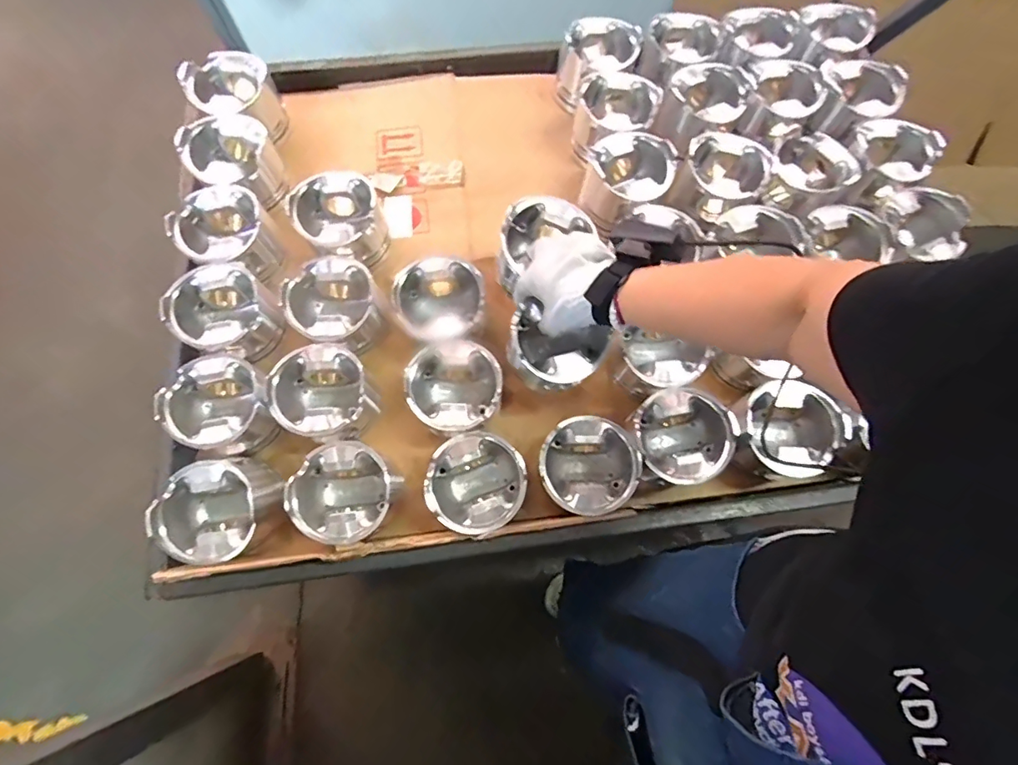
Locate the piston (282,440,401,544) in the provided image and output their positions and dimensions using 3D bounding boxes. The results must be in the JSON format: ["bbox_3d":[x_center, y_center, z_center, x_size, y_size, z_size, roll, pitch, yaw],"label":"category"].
[{"bbox_3d":[-0.190,0.133,0.595,0.107,0.102,0.107,0,73,-1],"label":"piston"}]

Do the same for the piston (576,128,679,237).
[{"bbox_3d":[0.165,-0.281,0.703,0.121,0.081,0.105,-20,74,-7],"label":"piston"}]

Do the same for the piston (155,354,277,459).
[{"bbox_3d":[-0.348,0.026,0.609,0.109,0.081,0.106,0,73,-1],"label":"piston"}]

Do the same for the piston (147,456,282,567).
[{"bbox_3d":[-0.333,0.148,0.587,0.112,0.092,0.114,6,72,1],"label":"piston"}]

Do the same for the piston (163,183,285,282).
[{"bbox_3d":[-0.375,-0.196,0.678,0.119,0.087,0.112,0,72,-1],"label":"piston"}]

